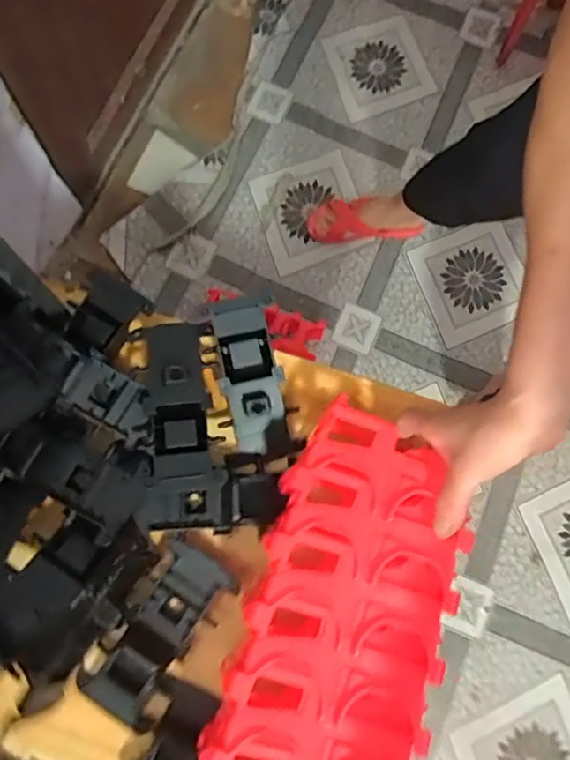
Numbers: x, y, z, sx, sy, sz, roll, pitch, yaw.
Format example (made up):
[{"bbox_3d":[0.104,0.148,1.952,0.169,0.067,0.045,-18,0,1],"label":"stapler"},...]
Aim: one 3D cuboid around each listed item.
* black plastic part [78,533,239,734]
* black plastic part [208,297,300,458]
[{"bbox_3d":[-0.104,0.212,0.472,0.068,0.044,0.149,33,79,8],"label":"black plastic part"},{"bbox_3d":[-0.029,0.000,0.512,0.055,0.028,0.146,-14,95,-3],"label":"black plastic part"}]

